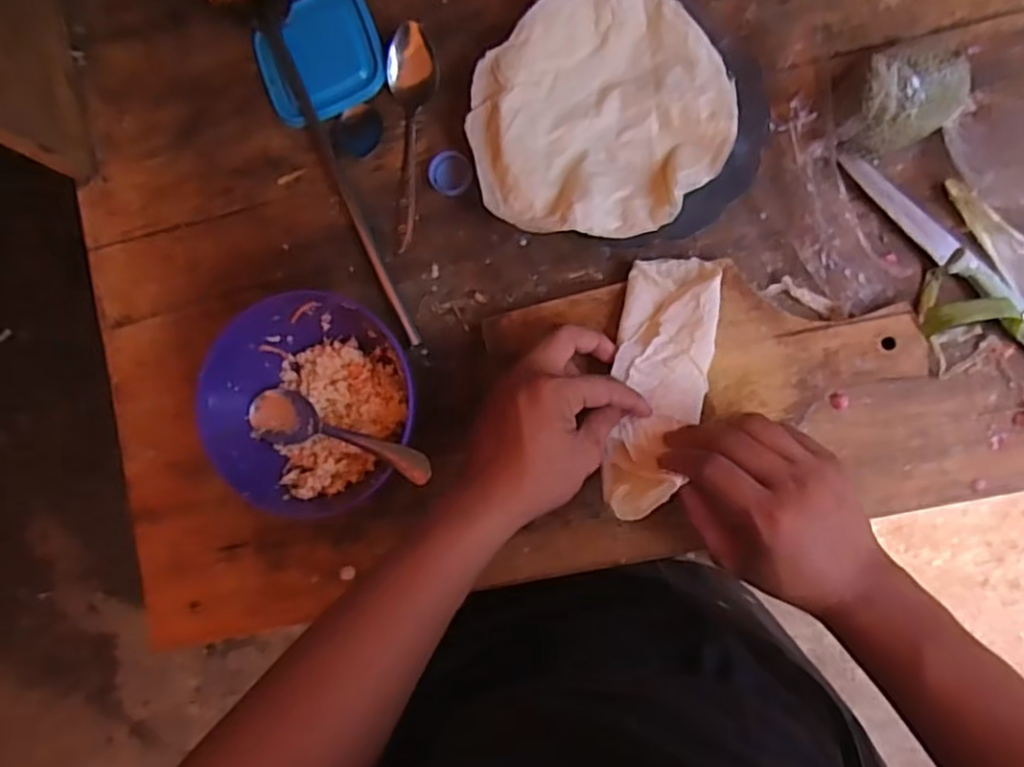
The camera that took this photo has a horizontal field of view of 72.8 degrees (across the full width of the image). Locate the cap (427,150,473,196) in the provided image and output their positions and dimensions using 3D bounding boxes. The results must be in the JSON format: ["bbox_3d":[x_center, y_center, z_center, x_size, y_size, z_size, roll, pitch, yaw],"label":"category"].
[{"bbox_3d":[-0.048,-0.164,0.541,0.034,0.008,0.032,0,89,8],"label":"cap"}]

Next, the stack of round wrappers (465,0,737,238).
[{"bbox_3d":[0.061,-0.191,0.507,0.177,0.043,0.189,44,95,6],"label":"stack of round wrappers"}]

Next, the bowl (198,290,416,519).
[{"bbox_3d":[-0.141,0.011,0.510,0.140,0.081,0.147,0,89,8],"label":"bowl"}]

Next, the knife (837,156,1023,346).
[{"bbox_3d":[0.313,-0.086,0.482,0.022,0.015,0.209,-42,84,5],"label":"knife"}]

